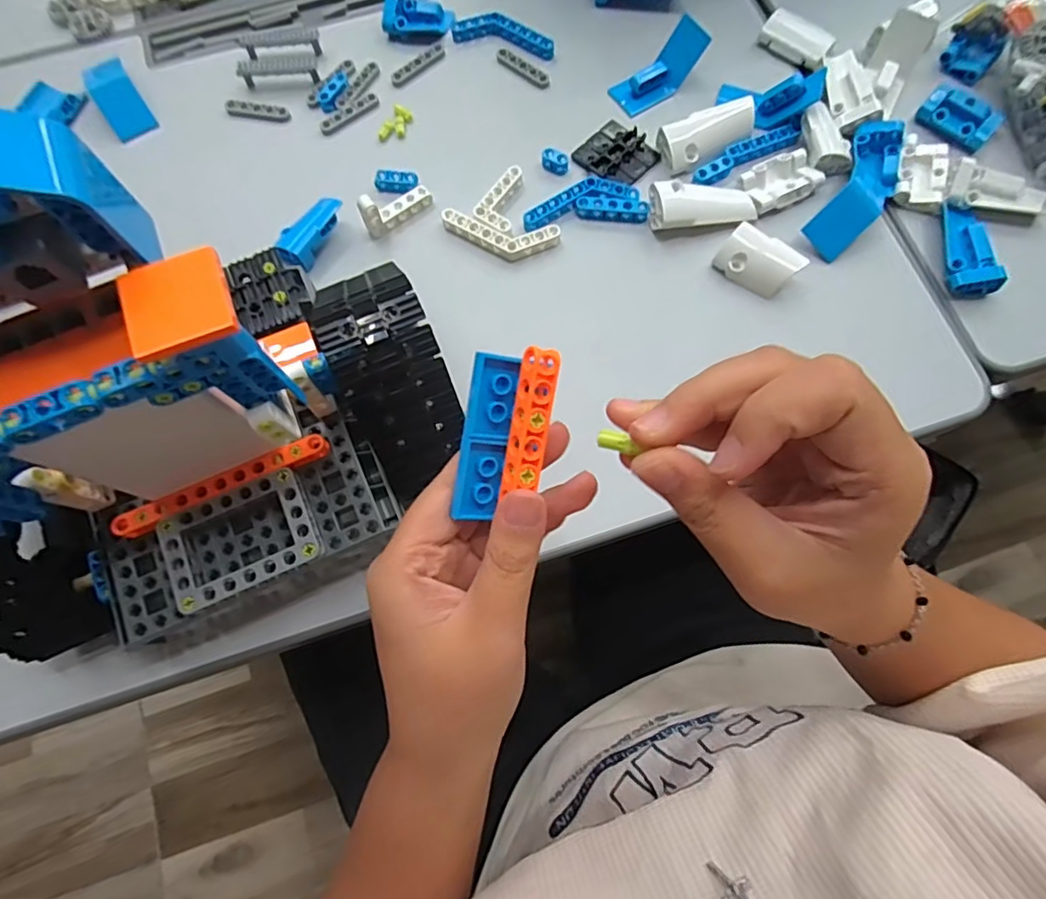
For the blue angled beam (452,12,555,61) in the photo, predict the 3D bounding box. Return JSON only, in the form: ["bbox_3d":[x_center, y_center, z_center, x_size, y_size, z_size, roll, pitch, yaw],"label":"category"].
[{"bbox_3d":[-0.014,-0.319,0.444,0.080,0.009,0.025,18,75,6],"label":"blue angled beam"}]

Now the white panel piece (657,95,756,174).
[{"bbox_3d":[0.132,-0.220,0.402,0.070,0.017,0.028,-21,75,-5],"label":"white panel piece"}]

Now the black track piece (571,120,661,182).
[{"bbox_3d":[0.068,-0.212,0.413,0.049,0.004,0.049,-43,78,-10],"label":"black track piece"}]

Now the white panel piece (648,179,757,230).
[{"bbox_3d":[0.121,-0.165,0.387,0.070,0.015,0.032,2,74,2],"label":"white panel piece"}]

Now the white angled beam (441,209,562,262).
[{"bbox_3d":[-0.016,-0.144,0.390,0.080,0.008,0.027,13,75,5],"label":"white angled beam"}]

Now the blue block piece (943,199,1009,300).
[{"bbox_3d":[0.294,-0.134,0.380,0.027,0.021,0.066,4,74,2],"label":"blue block piece"}]

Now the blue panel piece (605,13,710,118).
[{"bbox_3d":[0.101,-0.276,0.421,0.073,0.012,0.032,-41,76,14],"label":"blue panel piece"}]

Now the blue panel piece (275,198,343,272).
[{"bbox_3d":[-0.144,-0.146,0.391,0.026,0.020,0.054,29,77,9],"label":"blue panel piece"}]

